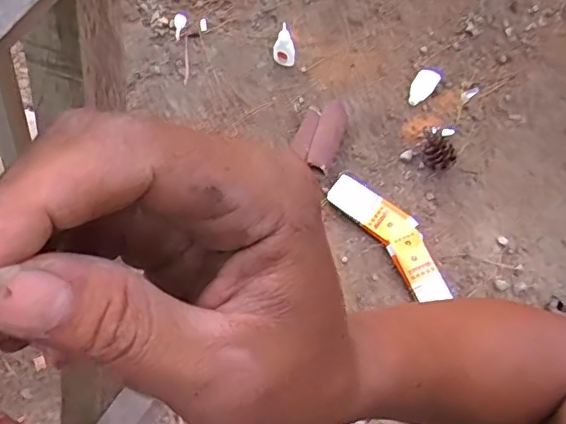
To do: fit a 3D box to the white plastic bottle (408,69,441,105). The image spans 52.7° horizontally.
[{"bbox_3d":[0.205,-0.185,0.834,0.034,0.024,0.061,34,73,12],"label":"white plastic bottle"}]

